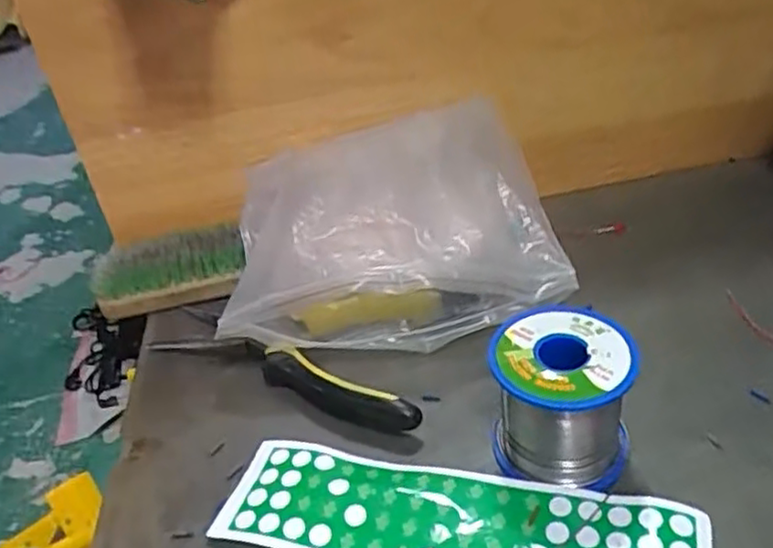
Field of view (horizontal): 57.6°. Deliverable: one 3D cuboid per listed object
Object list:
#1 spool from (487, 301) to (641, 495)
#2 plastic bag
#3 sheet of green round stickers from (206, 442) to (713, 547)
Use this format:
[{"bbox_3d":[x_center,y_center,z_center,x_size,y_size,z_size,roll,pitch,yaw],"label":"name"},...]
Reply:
[{"bbox_3d":[0.084,0.060,0.341,0.063,0.062,0.062,-5,35,4],"label":"spool"},{"bbox_3d":[0.000,-0.024,0.451,0.203,0.092,0.137,-9,35,-2],"label":"plastic bag"},{"bbox_3d":[0.030,0.115,0.323,0.219,0.006,0.060,4,37,17],"label":"sheet of green round stickers"}]

